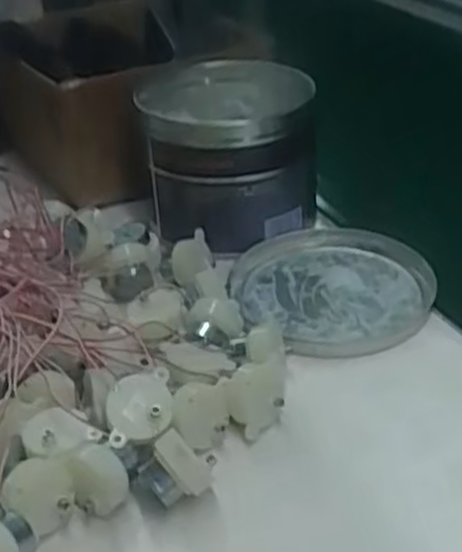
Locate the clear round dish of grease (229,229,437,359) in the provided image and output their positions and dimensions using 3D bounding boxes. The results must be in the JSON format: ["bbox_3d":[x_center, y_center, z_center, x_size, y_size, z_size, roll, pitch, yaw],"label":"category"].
[{"bbox_3d":[0.067,0.006,0.530,0.129,0.015,0.136,-2,32,1],"label":"clear round dish of grease"}]

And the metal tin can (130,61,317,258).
[{"bbox_3d":[0.001,-0.087,0.603,0.123,0.110,0.154,-2,32,2],"label":"metal tin can"}]

